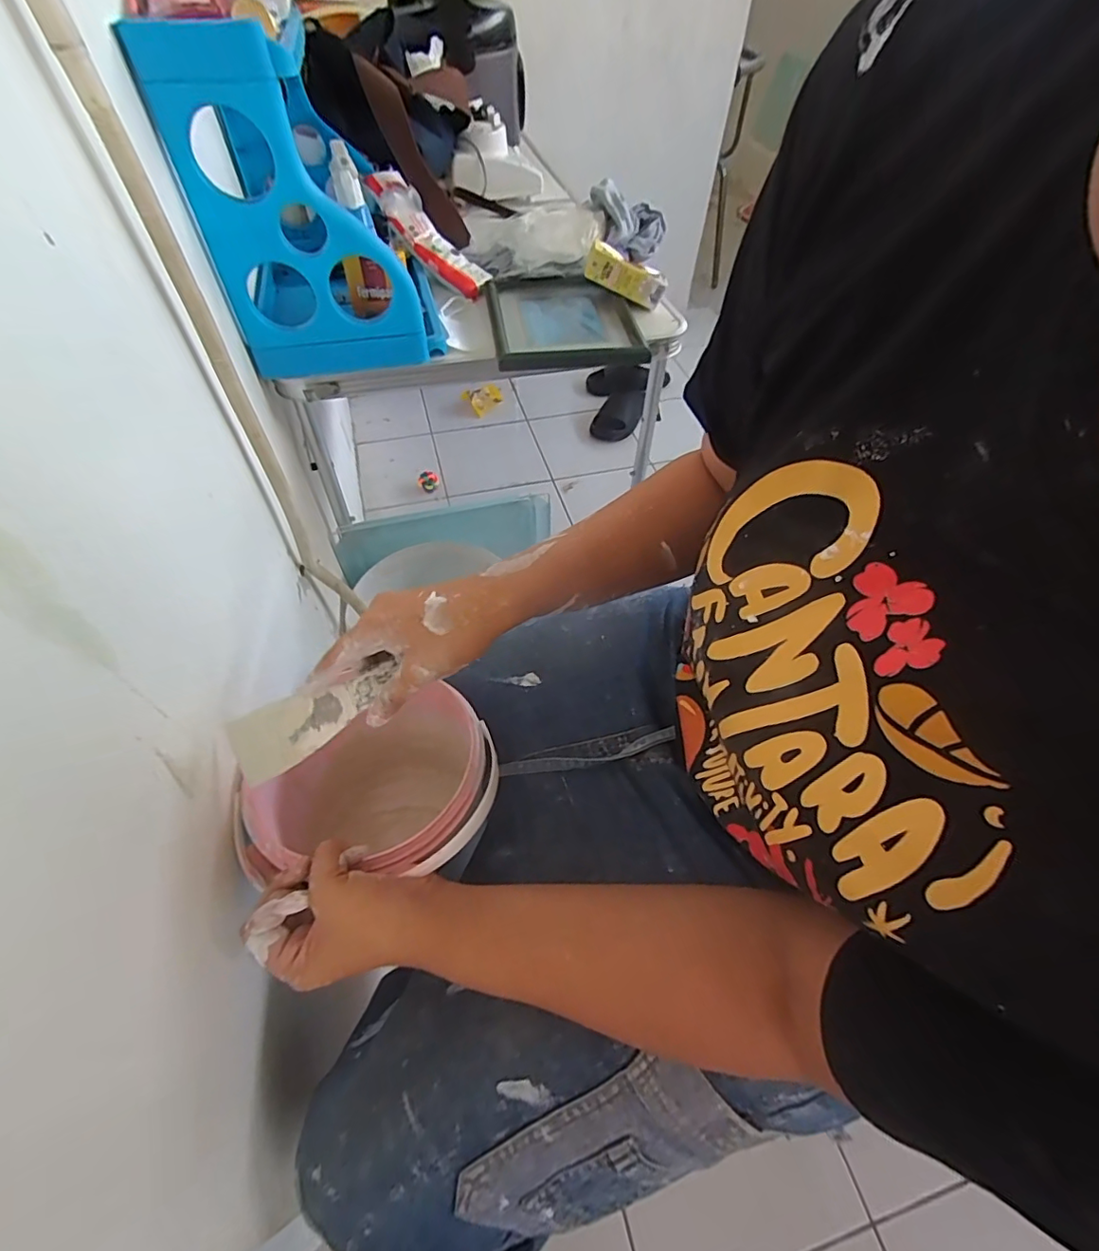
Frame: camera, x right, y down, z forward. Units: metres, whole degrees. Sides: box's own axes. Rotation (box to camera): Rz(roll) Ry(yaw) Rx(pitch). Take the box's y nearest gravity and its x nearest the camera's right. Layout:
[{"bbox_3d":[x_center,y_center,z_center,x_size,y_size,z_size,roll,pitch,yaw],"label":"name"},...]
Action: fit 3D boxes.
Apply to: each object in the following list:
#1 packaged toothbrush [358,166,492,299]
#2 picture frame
[{"bbox_3d":[-0.193,-0.626,0.867,0.258,0.048,0.058,48,63,-1],"label":"packaged toothbrush"},{"bbox_3d":[0.019,-0.444,0.792,0.207,0.027,0.255,-6,54,-6],"label":"picture frame"}]

